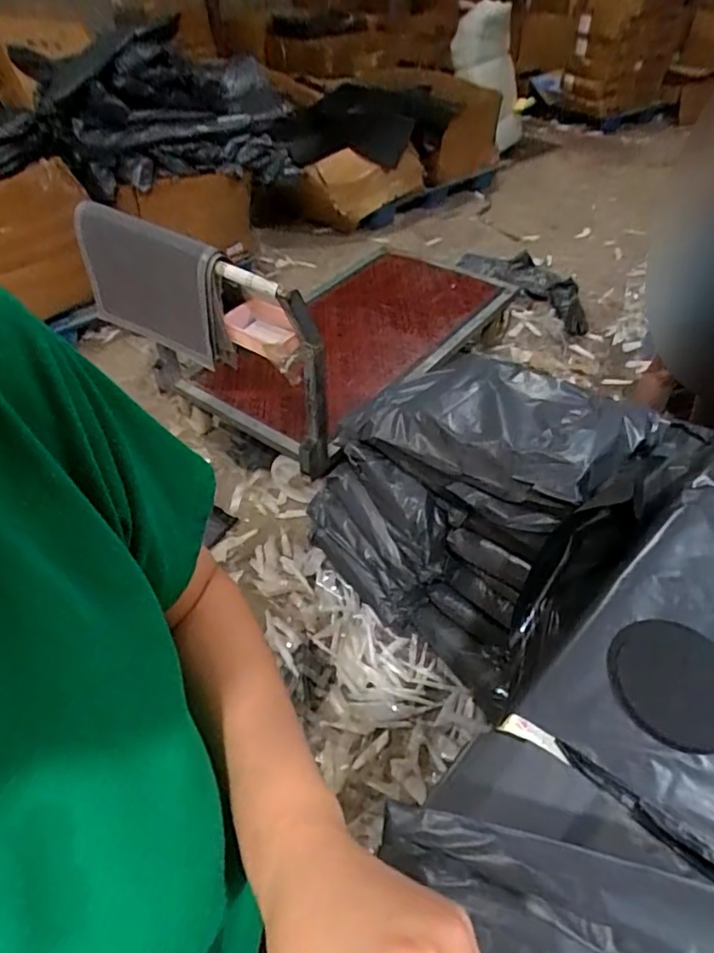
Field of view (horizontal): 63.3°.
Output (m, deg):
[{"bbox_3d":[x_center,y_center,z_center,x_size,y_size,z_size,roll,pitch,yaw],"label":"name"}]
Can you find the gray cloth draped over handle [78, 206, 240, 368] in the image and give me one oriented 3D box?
[{"bbox_3d":[-0.517,-0.478,1.459,0.521,0.312,0.046,25,38,21],"label":"gray cloth draped over handle"}]

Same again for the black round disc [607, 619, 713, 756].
[{"bbox_3d":[0.348,0.220,0.625,0.140,0.007,0.141,-1,45,1],"label":"black round disc"}]

